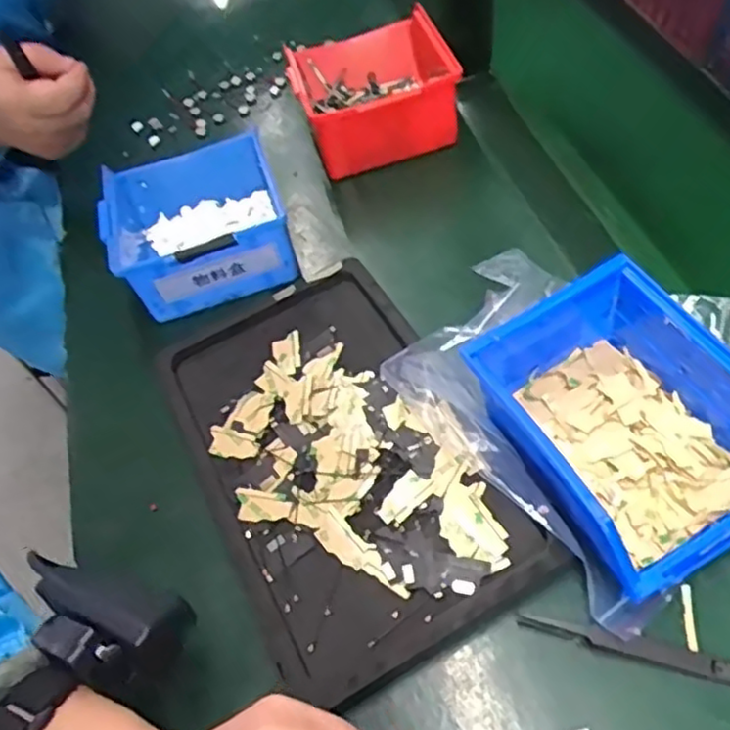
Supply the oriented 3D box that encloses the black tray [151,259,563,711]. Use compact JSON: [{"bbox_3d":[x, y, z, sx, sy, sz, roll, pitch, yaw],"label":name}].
[{"bbox_3d":[-0.020,0.048,0.393,0.146,0.030,0.256,-25,55,-10],"label":"black tray"}]

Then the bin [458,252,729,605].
[{"bbox_3d":[0.141,0.032,0.356,0.125,0.077,0.143,-26,55,-11],"label":"bin"}]

